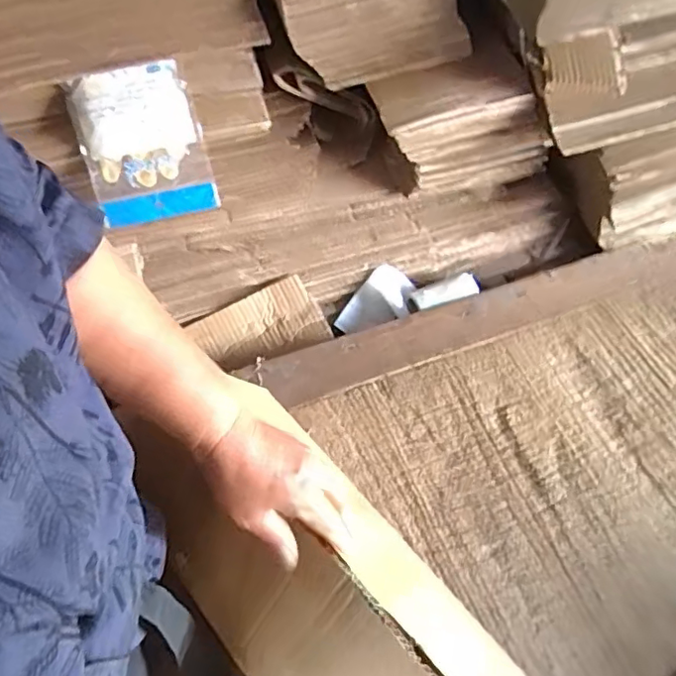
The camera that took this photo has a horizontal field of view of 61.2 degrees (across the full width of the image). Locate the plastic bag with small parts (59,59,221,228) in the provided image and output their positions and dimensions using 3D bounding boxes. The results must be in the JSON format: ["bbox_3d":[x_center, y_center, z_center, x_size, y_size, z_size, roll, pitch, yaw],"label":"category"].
[{"bbox_3d":[-0.232,-0.227,0.681,0.138,0.170,0.013,-14,29,-8],"label":"plastic bag with small parts"}]

